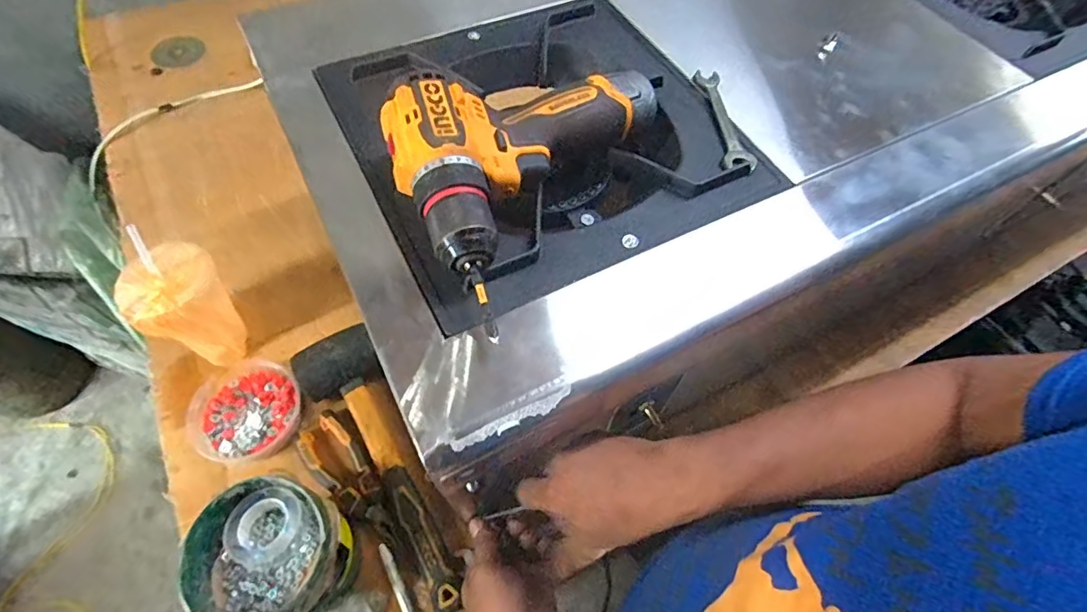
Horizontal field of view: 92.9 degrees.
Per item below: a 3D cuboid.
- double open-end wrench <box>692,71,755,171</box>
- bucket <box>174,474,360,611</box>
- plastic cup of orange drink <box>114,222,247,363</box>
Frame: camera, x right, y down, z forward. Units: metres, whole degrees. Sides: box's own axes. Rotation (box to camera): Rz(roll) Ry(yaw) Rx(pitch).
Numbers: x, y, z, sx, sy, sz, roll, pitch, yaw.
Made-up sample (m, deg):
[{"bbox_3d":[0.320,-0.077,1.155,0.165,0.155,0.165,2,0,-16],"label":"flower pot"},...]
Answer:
[{"bbox_3d":[0.153,-0.158,0.439,0.022,0.010,0.112,-5,60,-7],"label":"double open-end wrench"},{"bbox_3d":[-0.235,0.224,0.460,0.112,0.099,0.111,2,60,-3],"label":"bucket"},{"bbox_3d":[-0.400,-0.003,0.577,0.088,0.161,0.098,31,63,14],"label":"plastic cup of orange drink"}]

